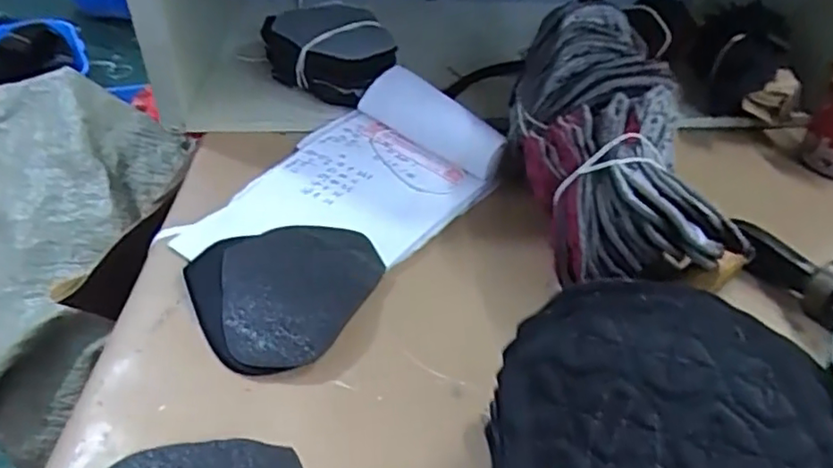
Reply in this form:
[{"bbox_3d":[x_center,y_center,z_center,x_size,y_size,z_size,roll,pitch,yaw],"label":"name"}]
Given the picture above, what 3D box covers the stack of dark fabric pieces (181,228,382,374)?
[{"bbox_3d":[-0.086,0.031,0.379,0.106,0.014,0.111,16,44,17],"label":"stack of dark fabric pieces"}]

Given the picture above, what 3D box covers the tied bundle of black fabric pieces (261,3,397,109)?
[{"bbox_3d":[-0.072,-0.162,0.554,0.116,0.060,0.082,20,46,21],"label":"tied bundle of black fabric pieces"}]

